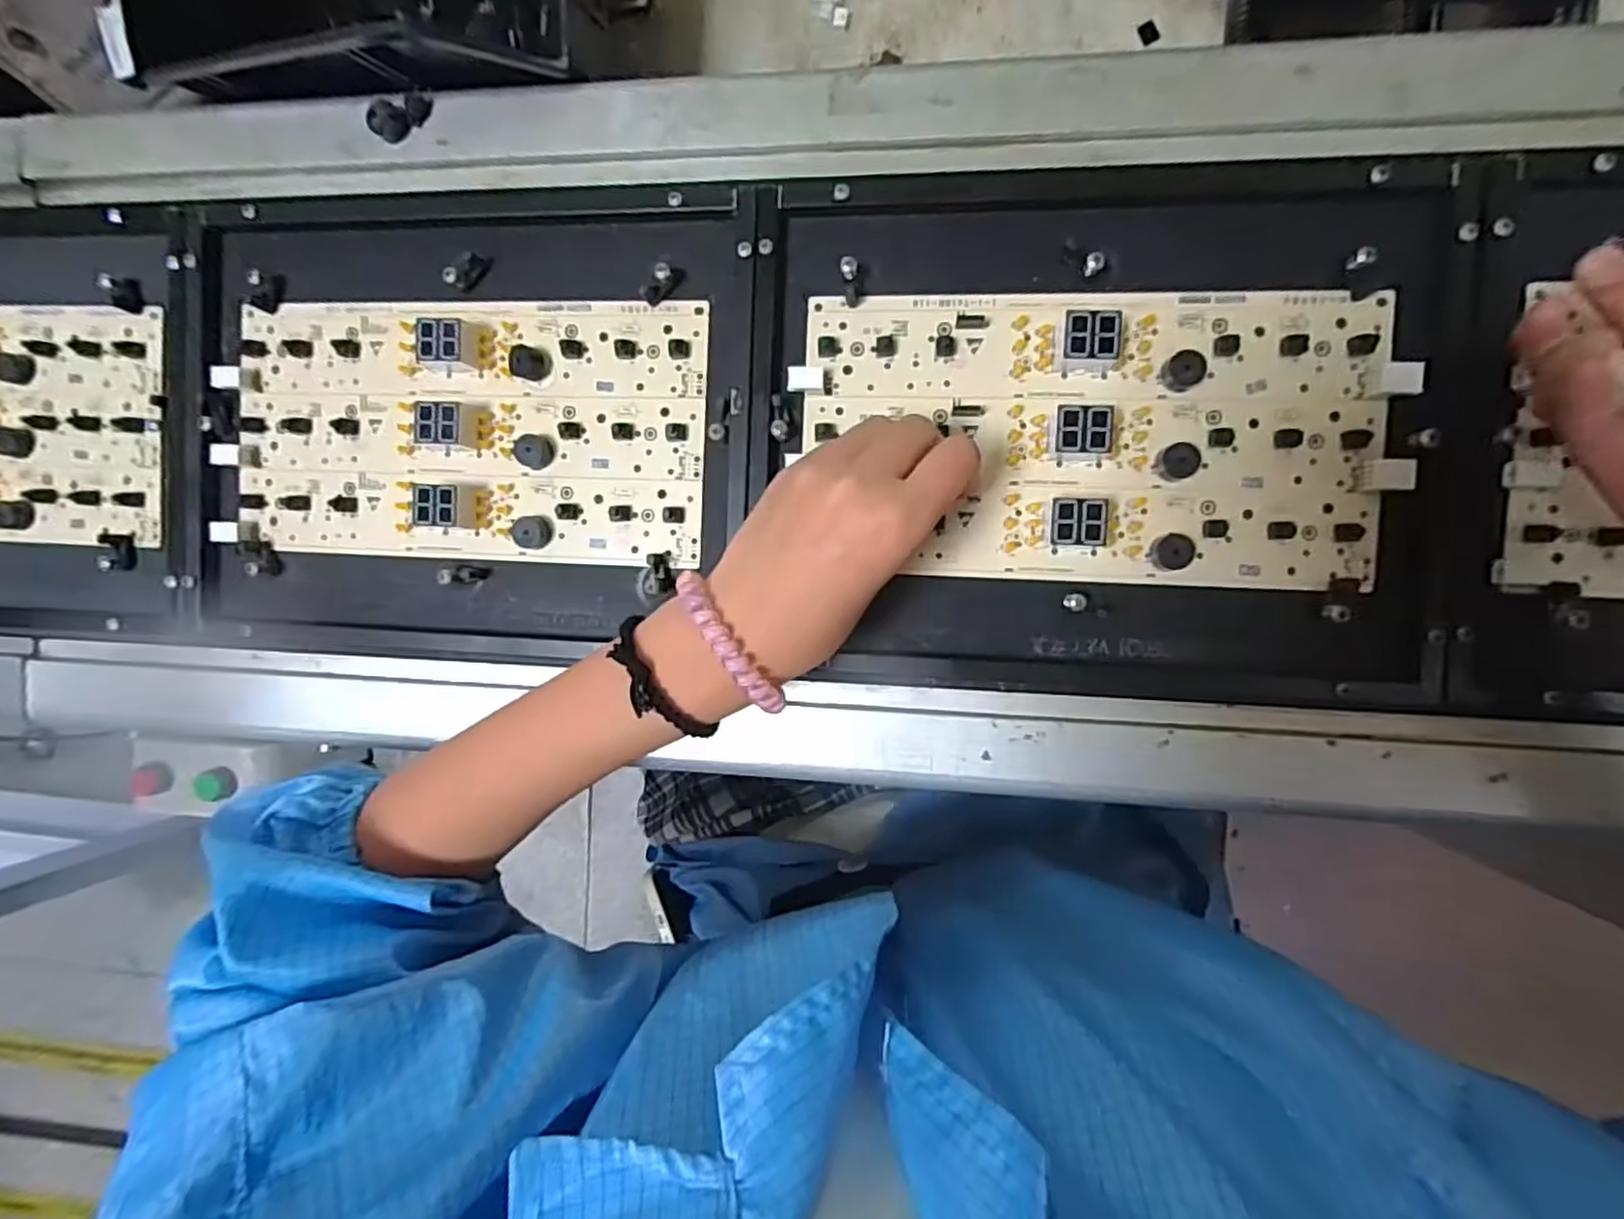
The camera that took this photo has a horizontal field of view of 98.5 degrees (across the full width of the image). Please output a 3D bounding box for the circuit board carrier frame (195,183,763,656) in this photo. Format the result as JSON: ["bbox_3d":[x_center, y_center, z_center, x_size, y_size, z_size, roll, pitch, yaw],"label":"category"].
[{"bbox_3d":[-0.178,-0.090,0.354,0.304,0.019,0.221,3,94,7],"label":"circuit board carrier frame"}]

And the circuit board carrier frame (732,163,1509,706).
[{"bbox_3d":[0.126,-0.081,0.319,0.302,0.021,0.235,2,94,7],"label":"circuit board carrier frame"}]

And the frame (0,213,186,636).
[{"bbox_3d":[-0.487,-0.104,0.395,0.294,0.021,0.222,3,94,7],"label":"frame"}]

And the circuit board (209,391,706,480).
[{"bbox_3d":[-0.186,-0.089,0.355,0.259,0.017,0.041,3,94,7],"label":"circuit board"}]

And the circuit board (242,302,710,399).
[{"bbox_3d":[-0.179,-0.134,0.354,0.251,0.022,0.046,3,94,7],"label":"circuit board"}]

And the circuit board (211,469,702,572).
[{"bbox_3d":[-0.185,-0.047,0.356,0.253,0.018,0.044,3,94,7],"label":"circuit board"}]

